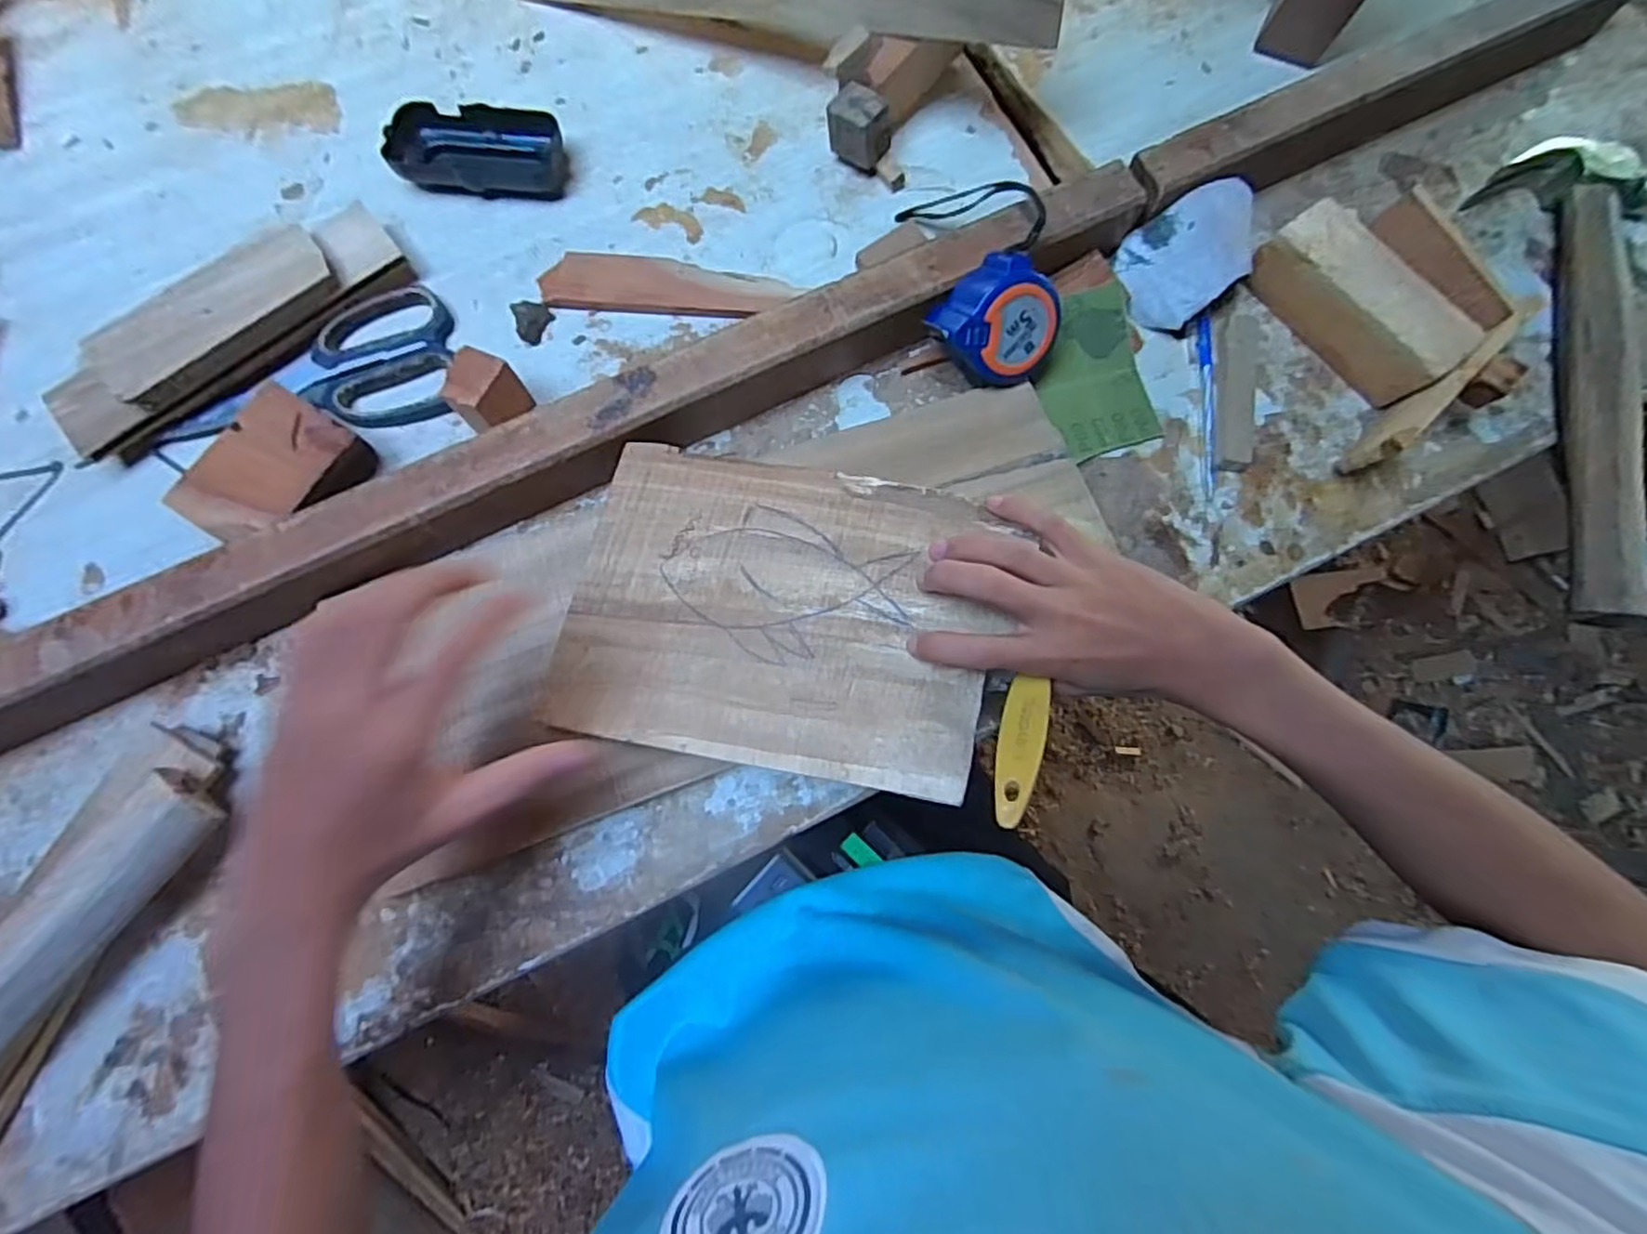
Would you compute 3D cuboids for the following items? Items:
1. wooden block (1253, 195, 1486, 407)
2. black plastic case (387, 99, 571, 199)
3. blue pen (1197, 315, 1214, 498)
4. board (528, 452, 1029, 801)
[{"bbox_3d":[0.321,-0.188,0.426,0.048,0.044,0.120,-39,79,-9],"label":"wooden block"},{"bbox_3d":[-0.231,-0.314,0.475,0.107,0.029,0.054,2,76,1],"label":"black plastic case"},{"bbox_3d":[0.237,-0.130,0.434,0.008,0.005,0.119,3,76,1],"label":"blue pen"},{"bbox_3d":[-0.024,-0.005,0.361,0.210,0.006,0.157,9,76,8],"label":"board"}]

